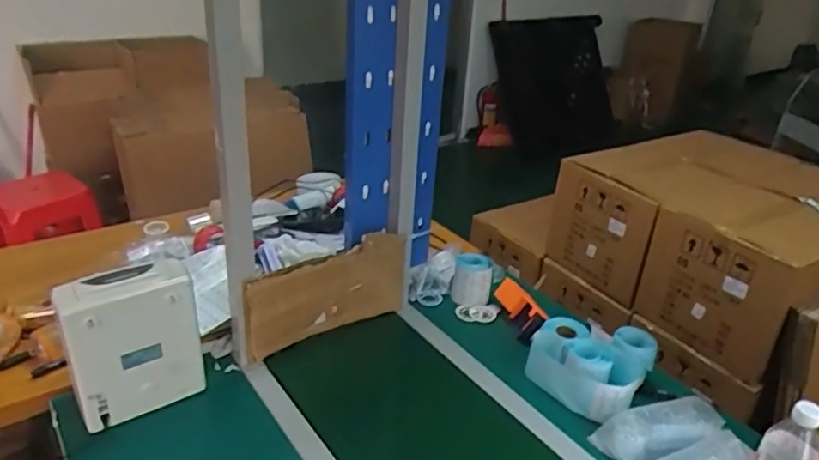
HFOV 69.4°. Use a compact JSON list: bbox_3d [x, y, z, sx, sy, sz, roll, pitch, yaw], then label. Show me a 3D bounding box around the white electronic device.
[{"bbox_3d":[-0.457,0.189,0.980,0.189,0.251,0.093,-14,32,-31],"label":"white electronic device"}]

